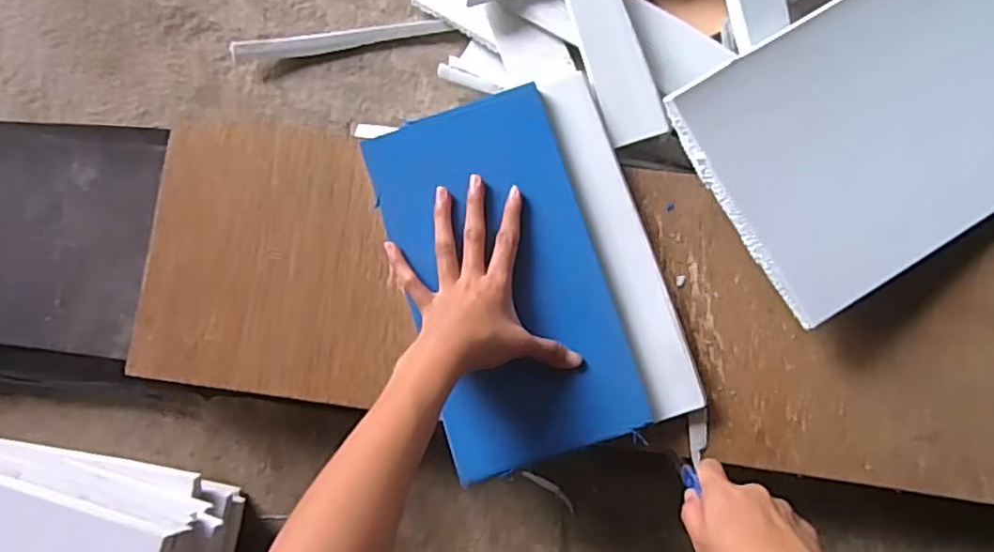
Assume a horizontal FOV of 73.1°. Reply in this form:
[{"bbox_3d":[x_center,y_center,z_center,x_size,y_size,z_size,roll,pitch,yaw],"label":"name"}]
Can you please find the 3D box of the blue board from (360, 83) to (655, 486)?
[{"bbox_3d":[0.006,-0.001,0.519,0.152,0.014,0.279,-18,80,0],"label":"blue board"}]

